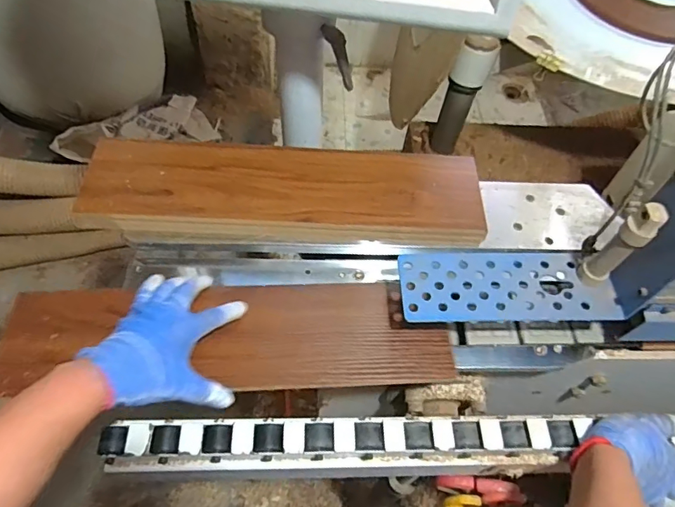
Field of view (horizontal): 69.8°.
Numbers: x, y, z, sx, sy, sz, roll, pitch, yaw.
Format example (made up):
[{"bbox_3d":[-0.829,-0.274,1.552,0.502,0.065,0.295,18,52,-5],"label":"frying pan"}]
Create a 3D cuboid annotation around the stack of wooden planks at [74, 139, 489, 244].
[{"bbox_3d":[-0.057,-0.073,0.574,0.458,0.036,0.117,1,58,-3],"label":"stack of wooden planks"}]

